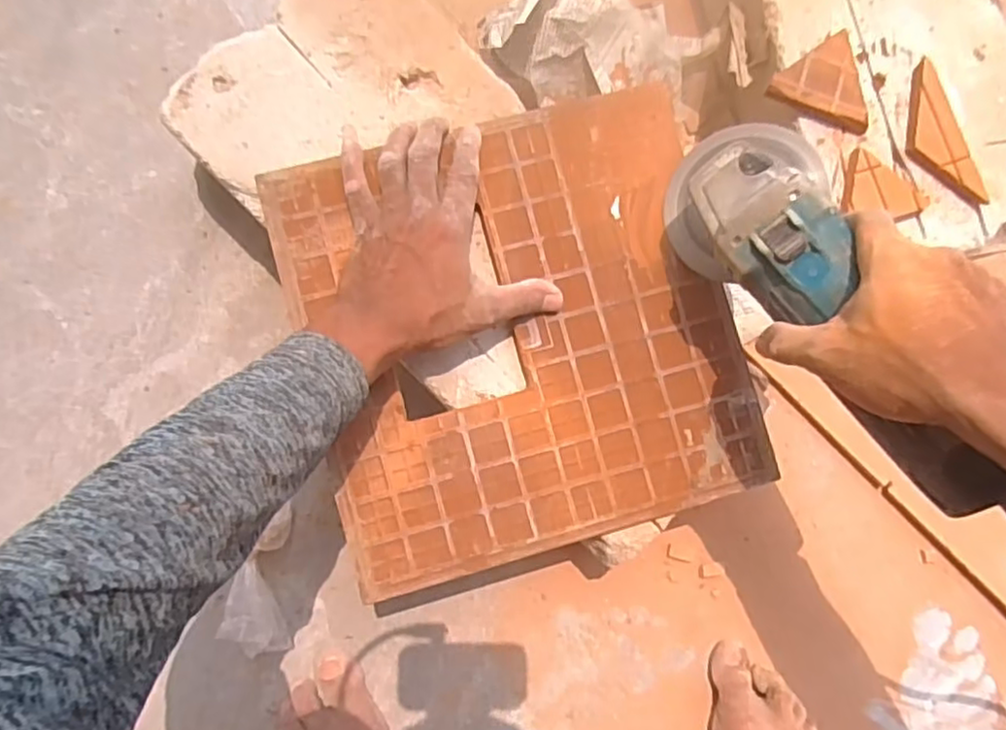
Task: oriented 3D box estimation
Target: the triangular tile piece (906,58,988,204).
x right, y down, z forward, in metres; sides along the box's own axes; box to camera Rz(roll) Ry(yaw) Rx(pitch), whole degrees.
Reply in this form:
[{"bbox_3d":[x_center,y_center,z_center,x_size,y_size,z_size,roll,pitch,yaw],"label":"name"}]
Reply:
[{"bbox_3d":[0.326,-0.171,0.499,0.039,0.014,0.112,-21,85,-4],"label":"triangular tile piece"}]

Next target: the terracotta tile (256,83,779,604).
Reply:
[{"bbox_3d":[0.014,-0.022,0.458,0.293,0.013,0.292,-14,85,-7],"label":"terracotta tile"}]

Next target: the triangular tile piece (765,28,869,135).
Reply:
[{"bbox_3d":[0.243,-0.219,0.497,0.077,0.014,0.069,16,83,0],"label":"triangular tile piece"}]

